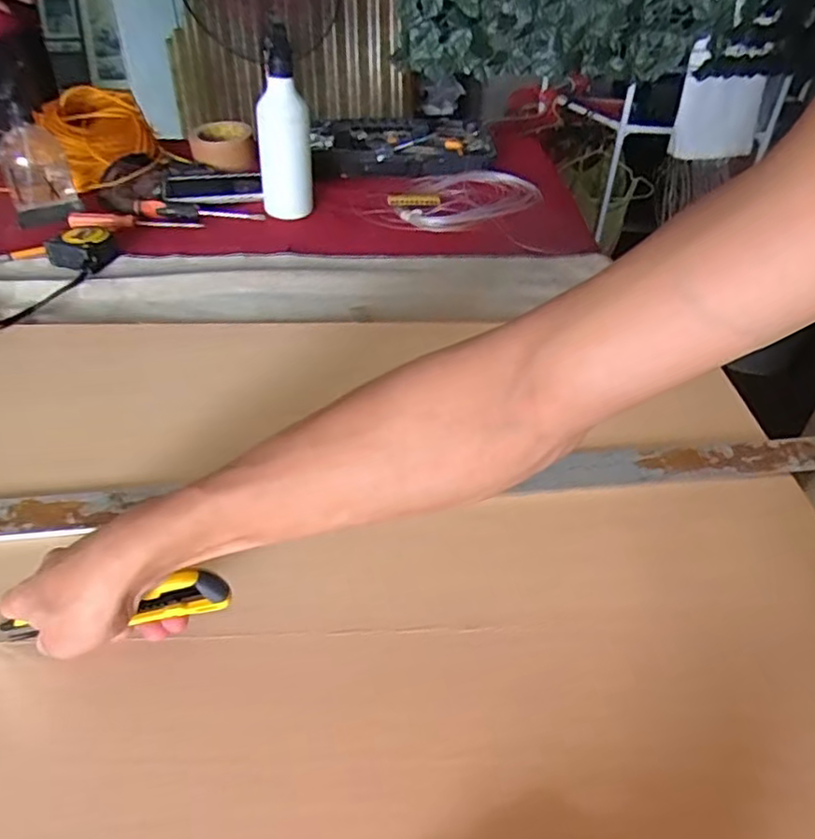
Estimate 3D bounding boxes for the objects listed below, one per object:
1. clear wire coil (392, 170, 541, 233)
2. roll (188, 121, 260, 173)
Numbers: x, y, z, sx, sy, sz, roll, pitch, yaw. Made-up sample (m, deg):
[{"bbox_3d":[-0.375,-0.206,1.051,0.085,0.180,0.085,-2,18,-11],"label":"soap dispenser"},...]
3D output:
[{"bbox_3d":[0.083,-0.349,0.978,0.225,0.020,0.169,-23,46,-24],"label":"clear wire coil"},{"bbox_3d":[-0.312,-0.465,1.065,0.104,0.041,0.122,-12,43,-13],"label":"roll"}]

